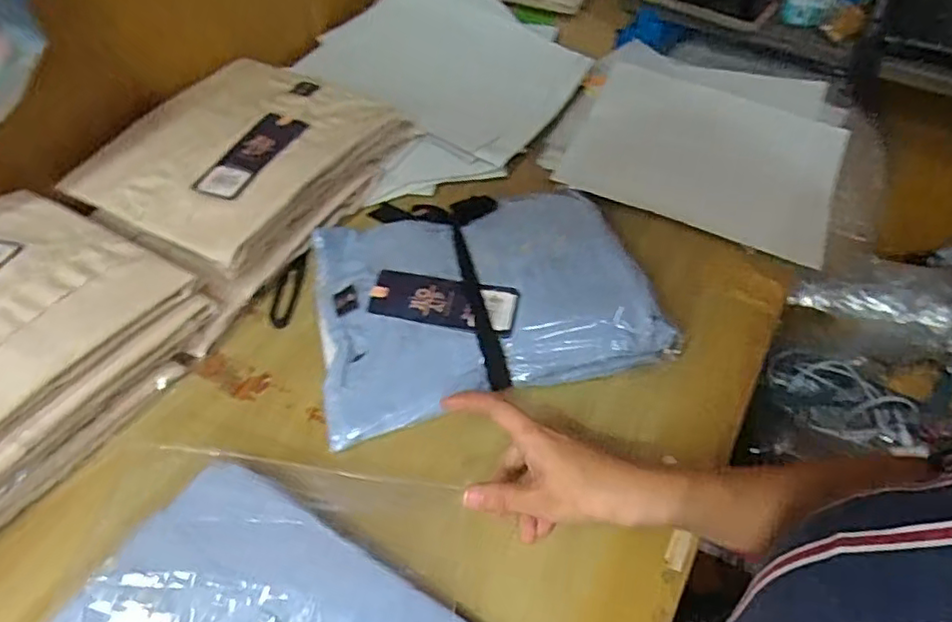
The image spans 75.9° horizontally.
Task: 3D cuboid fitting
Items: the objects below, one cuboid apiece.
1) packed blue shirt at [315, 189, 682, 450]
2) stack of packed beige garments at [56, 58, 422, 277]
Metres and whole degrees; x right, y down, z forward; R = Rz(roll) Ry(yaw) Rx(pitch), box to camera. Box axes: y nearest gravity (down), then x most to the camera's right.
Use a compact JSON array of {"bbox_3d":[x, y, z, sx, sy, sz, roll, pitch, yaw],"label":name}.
[{"bbox_3d":[0.003,-0.021,0.510,0.262,0.032,0.203,-10,52,-8],"label":"packed blue shirt"},{"bbox_3d":[-0.222,-0.152,0.590,0.221,0.055,0.248,22,55,17],"label":"stack of packed beige garments"}]

